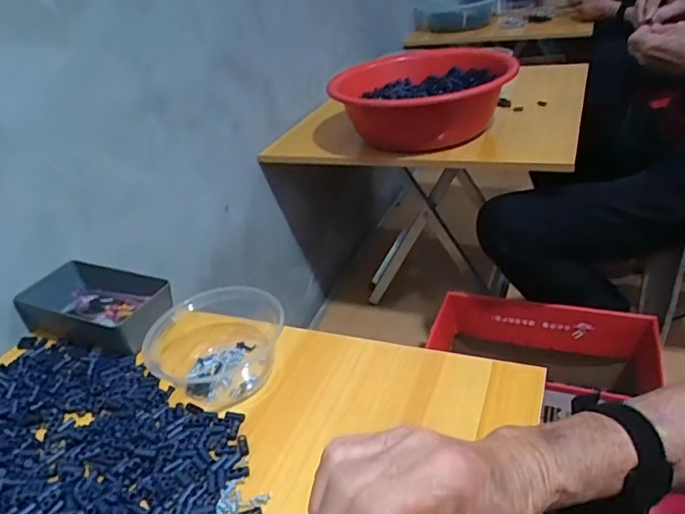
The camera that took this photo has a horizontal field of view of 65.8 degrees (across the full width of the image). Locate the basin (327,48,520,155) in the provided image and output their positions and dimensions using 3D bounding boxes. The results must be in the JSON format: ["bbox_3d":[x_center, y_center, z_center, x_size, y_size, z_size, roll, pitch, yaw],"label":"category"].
[{"bbox_3d":[0.145,-0.293,1.036,0.362,0.131,0.329,-2,33,9],"label":"basin"}]

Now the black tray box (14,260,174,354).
[{"bbox_3d":[-0.291,0.056,0.642,0.188,0.047,0.105,11,37,27],"label":"black tray box"}]

